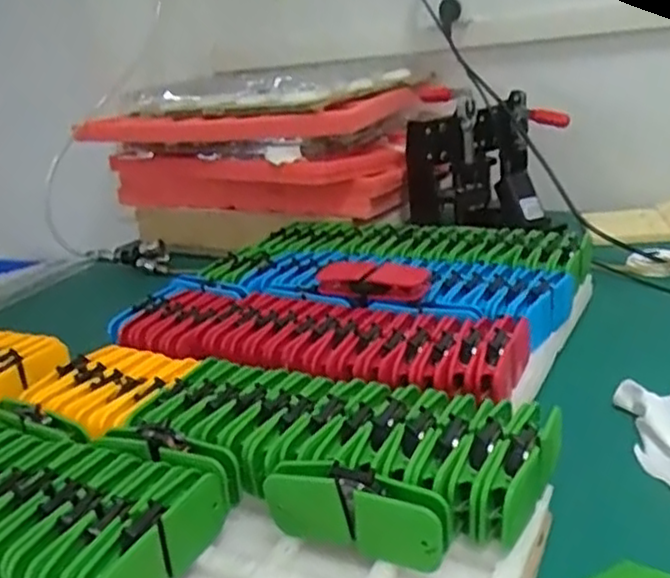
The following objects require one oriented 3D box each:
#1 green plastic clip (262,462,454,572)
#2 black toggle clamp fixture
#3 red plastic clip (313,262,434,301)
[{"bbox_3d":[0.013,0.139,0.440,0.118,0.054,0.022,2,23,26],"label":"green plastic clip"},{"bbox_3d":[0.216,-0.183,1.039,0.217,0.184,0.121,-5,21,9],"label":"black toggle clamp fixture"},{"bbox_3d":[0.034,-0.011,0.725,0.123,0.030,0.033,0,22,21],"label":"red plastic clip"}]

